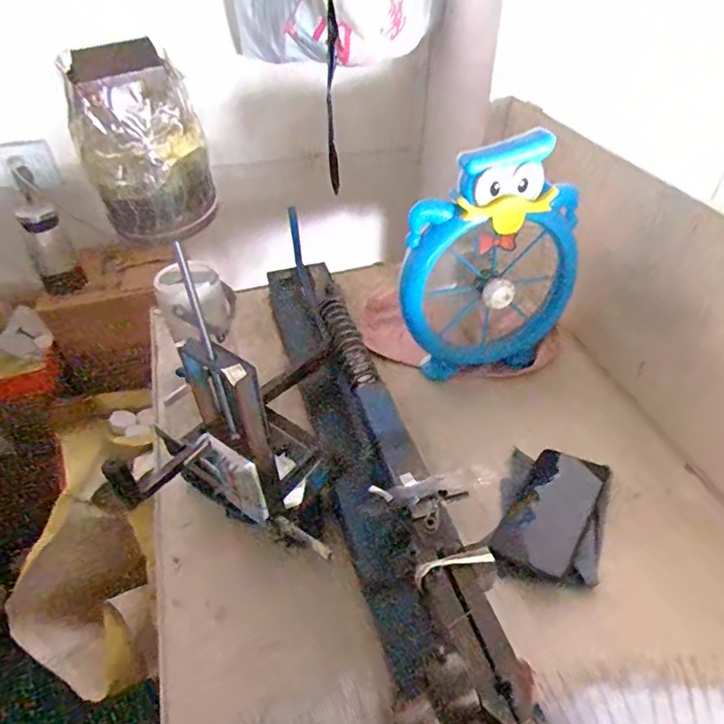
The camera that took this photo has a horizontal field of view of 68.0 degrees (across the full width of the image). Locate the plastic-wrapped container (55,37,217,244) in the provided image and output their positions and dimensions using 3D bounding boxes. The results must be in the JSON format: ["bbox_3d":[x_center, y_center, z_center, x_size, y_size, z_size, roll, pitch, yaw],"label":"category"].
[{"bbox_3d":[-0.110,-0.108,0.274,0.059,0.086,0.054,-14,44,-13],"label":"plastic-wrapped container"}]

